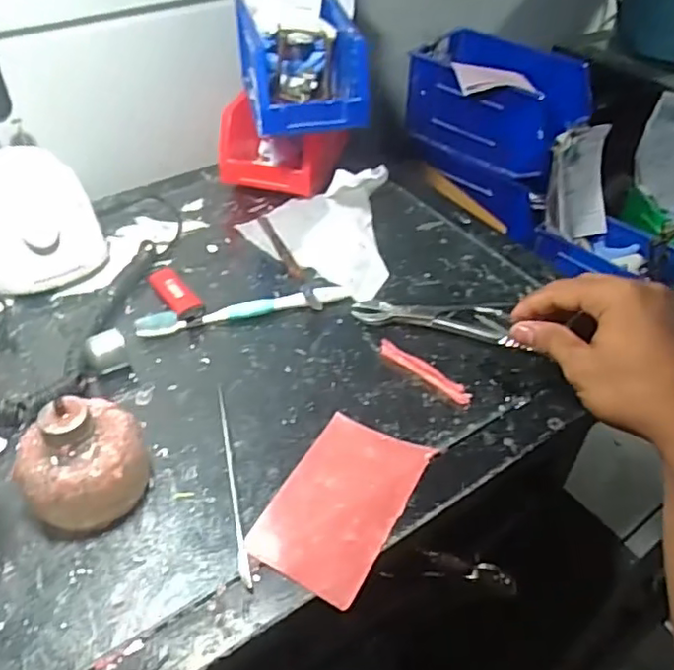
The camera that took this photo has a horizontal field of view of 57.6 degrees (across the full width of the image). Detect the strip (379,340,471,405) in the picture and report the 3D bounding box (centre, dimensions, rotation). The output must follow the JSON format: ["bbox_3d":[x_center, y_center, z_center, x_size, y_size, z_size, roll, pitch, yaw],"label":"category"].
[{"bbox_3d":[0.069,0.029,0.487,0.085,0.006,0.012,33,53,28],"label":"strip"}]

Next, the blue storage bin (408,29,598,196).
[{"bbox_3d":[0.212,-0.305,0.826,0.223,0.119,0.149,33,53,28],"label":"blue storage bin"}]

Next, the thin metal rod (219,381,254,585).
[{"bbox_3d":[-0.073,0.095,0.417,0.007,0.005,0.158,-9,46,-11],"label":"thin metal rod"}]

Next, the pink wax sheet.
[{"bbox_3d":[0.003,0.109,0.406,0.077,0.005,0.121,22,48,19],"label":"pink wax sheet"}]

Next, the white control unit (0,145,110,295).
[{"bbox_3d":[-0.284,-0.104,0.564,0.105,0.075,0.137,-25,51,-25],"label":"white control unit"}]

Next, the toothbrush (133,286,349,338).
[{"bbox_3d":[-0.077,-0.024,0.529,0.185,0.018,0.014,-10,46,-11],"label":"toothbrush"}]

